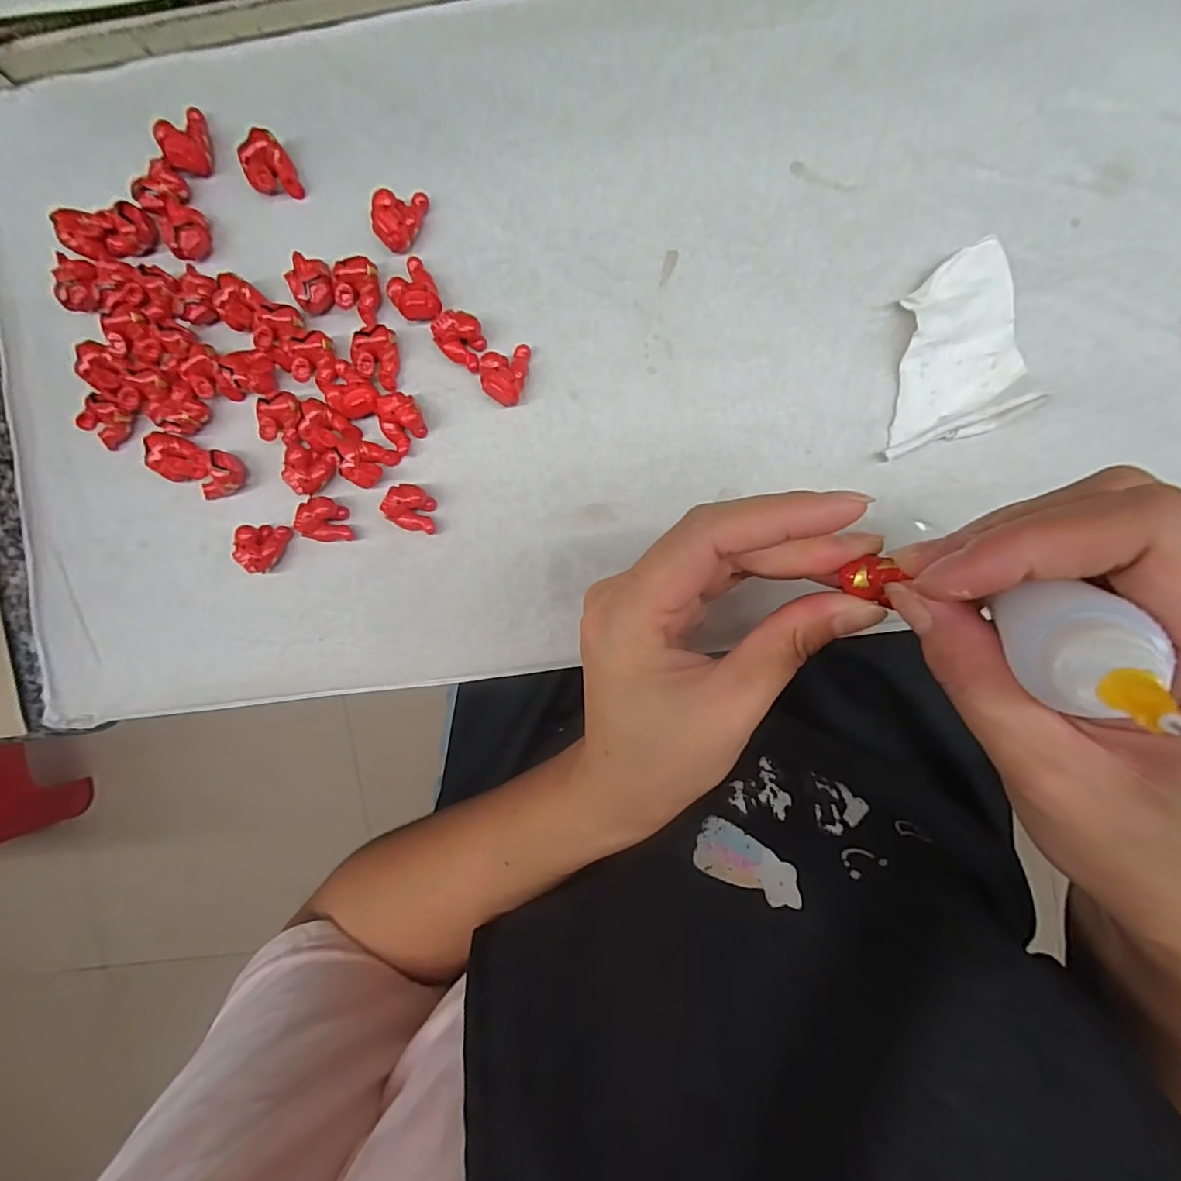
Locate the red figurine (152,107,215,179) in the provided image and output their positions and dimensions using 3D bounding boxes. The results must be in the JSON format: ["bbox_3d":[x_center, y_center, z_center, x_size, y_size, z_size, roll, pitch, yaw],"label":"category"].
[{"bbox_3d":[-0.164,-0.182,0.216,0.015,0.010,0.025,-14,94,5],"label":"red figurine"}]

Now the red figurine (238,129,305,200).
[{"bbox_3d":[-0.127,-0.168,0.215,0.019,0.013,0.020,0,95,4],"label":"red figurine"}]

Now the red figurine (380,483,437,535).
[{"bbox_3d":[-0.074,-0.034,0.222,0.020,0.013,0.018,11,95,3],"label":"red figurine"}]

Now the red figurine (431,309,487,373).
[{"bbox_3d":[-0.052,-0.101,0.214,0.018,0.013,0.017,0,95,4],"label":"red figurine"}]

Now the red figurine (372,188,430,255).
[{"bbox_3d":[-0.076,-0.148,0.213,0.016,0.011,0.024,21,96,2],"label":"red figurine"}]

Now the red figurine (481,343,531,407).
[{"bbox_3d":[-0.034,-0.087,0.214,0.016,0.013,0.024,10,95,3],"label":"red figurine"}]

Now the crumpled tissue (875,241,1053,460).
[{"bbox_3d":[0.139,-0.088,0.198,0.043,0.018,0.075,5,95,4],"label":"crumpled tissue"}]

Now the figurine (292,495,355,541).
[{"bbox_3d":[-0.111,-0.030,0.226,0.020,0.011,0.018,6,95,3],"label":"figurine"}]

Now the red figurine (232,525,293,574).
[{"bbox_3d":[-0.139,-0.018,0.229,0.017,0.012,0.020,5,95,4],"label":"red figurine"}]

